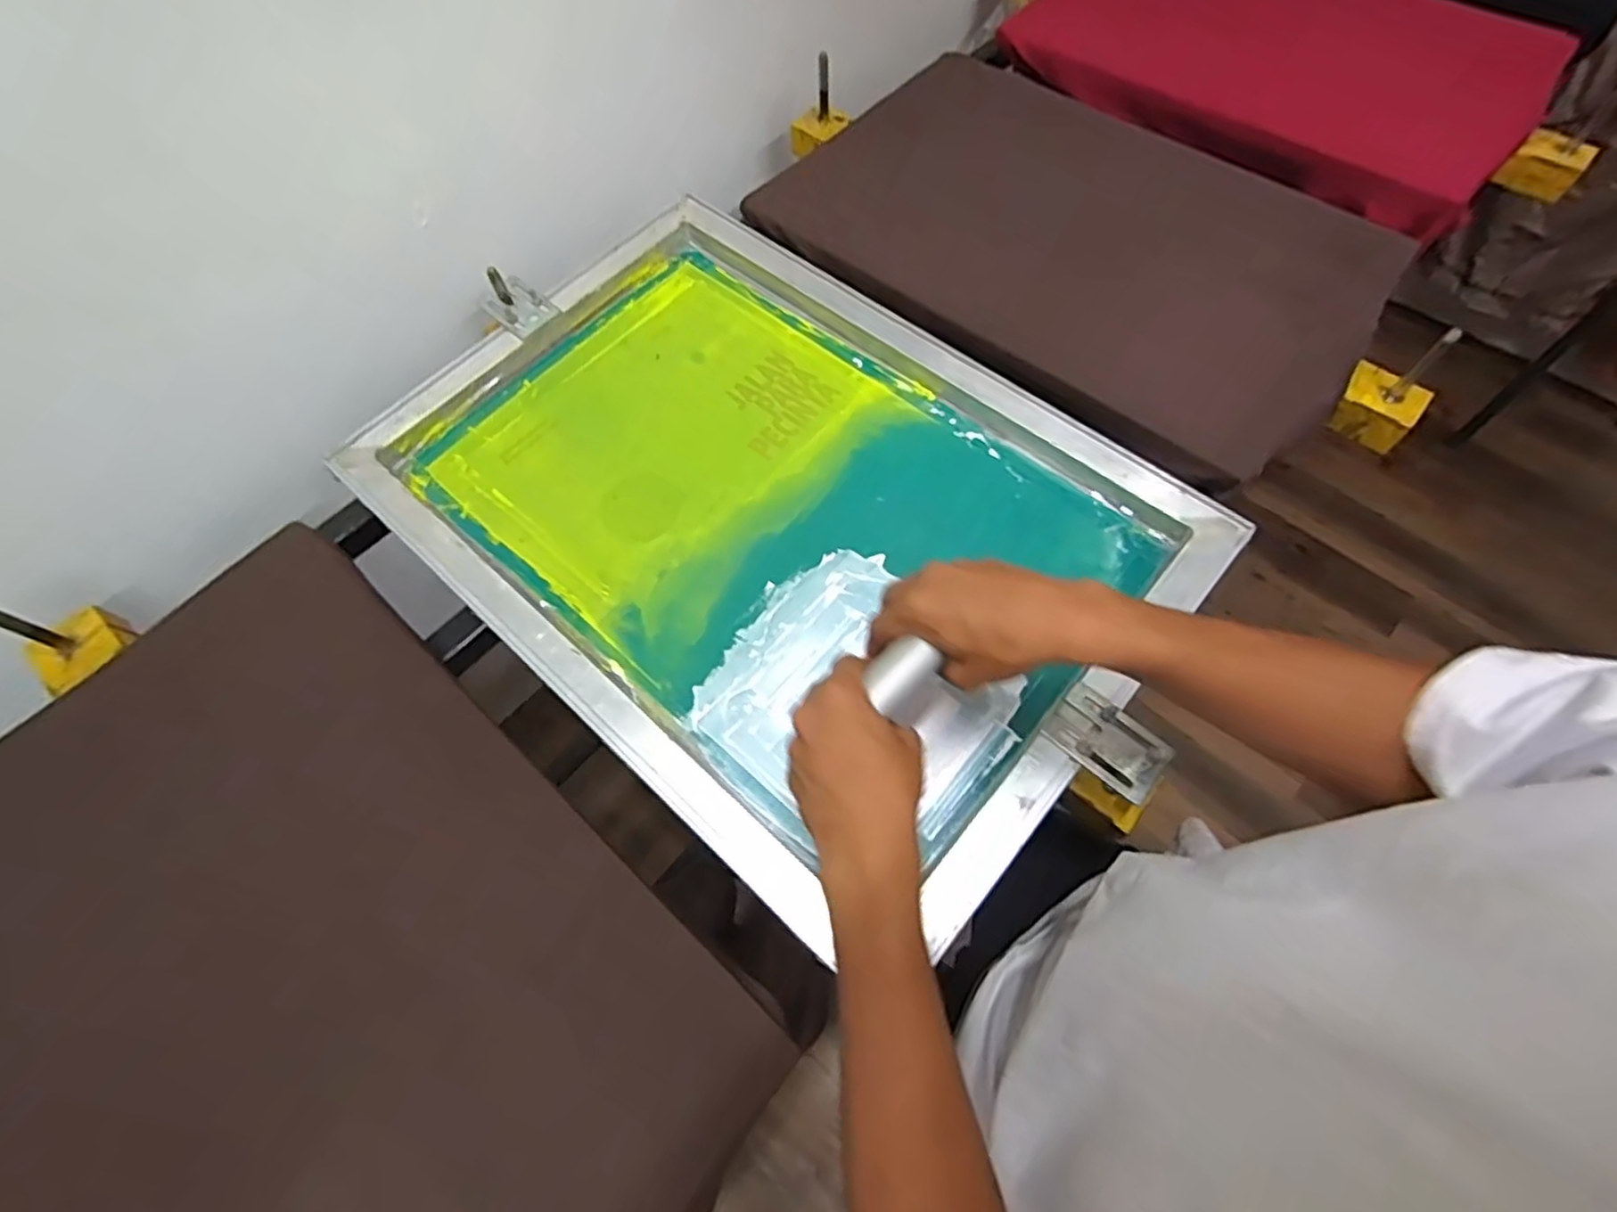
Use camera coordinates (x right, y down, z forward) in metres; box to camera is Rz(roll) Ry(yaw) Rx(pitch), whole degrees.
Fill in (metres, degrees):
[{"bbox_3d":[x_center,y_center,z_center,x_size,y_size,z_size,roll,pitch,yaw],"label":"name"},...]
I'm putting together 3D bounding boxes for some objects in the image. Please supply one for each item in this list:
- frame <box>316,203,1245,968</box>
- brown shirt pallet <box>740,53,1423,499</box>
[{"bbox_3d":[-0.041,-0.094,0.618,0.655,0.057,0.459,39,69,17],"label":"frame"},{"bbox_3d":[0.296,-0.424,0.818,0.645,0.040,0.341,36,87,15],"label":"brown shirt pallet"}]

